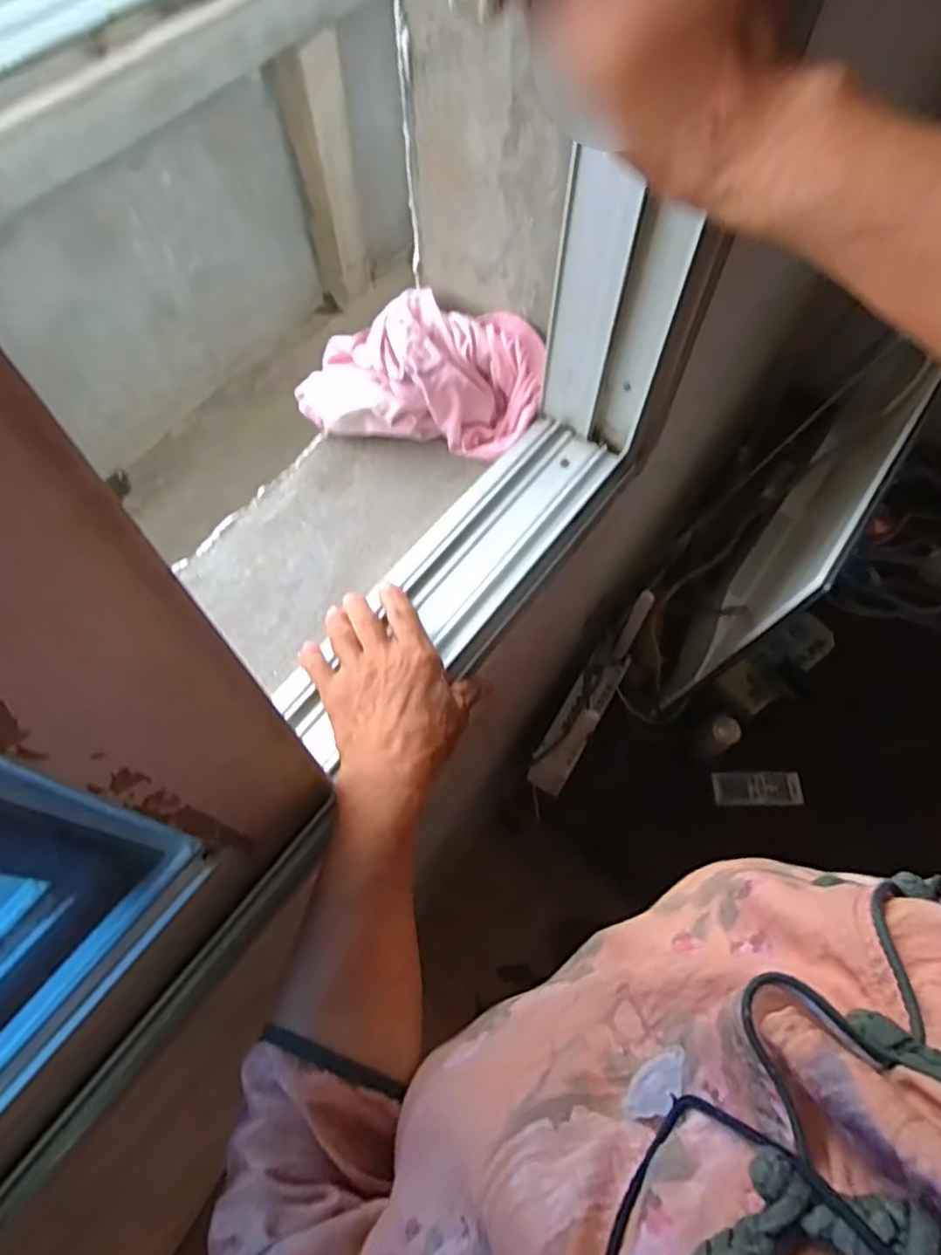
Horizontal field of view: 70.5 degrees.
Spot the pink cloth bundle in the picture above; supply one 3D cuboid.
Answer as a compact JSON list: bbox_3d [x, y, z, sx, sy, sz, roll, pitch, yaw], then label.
[{"bbox_3d":[-0.043,-0.232,0.596,0.215,0.081,0.108,11,65,5],"label":"pink cloth bundle"}]

